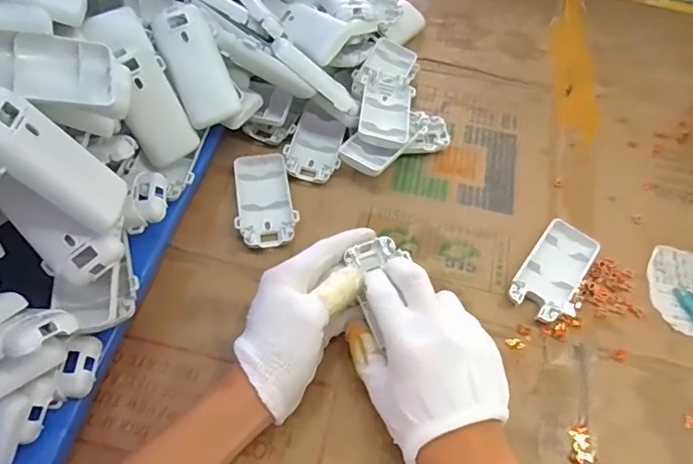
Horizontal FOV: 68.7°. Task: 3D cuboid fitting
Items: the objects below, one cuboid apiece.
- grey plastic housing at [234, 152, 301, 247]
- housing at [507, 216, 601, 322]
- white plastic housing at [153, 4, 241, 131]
[{"bbox_3d":[-0.072,-0.031,0.453,0.050,0.016,0.105,-4,60,-6],"label":"grey plastic housing"},{"bbox_3d":[0.177,0.035,0.430,0.051,0.015,0.092,35,63,16],"label":"housing"},{"bbox_3d":[-0.125,-0.138,0.421,0.045,0.016,0.096,-25,105,-17],"label":"white plastic housing"}]

